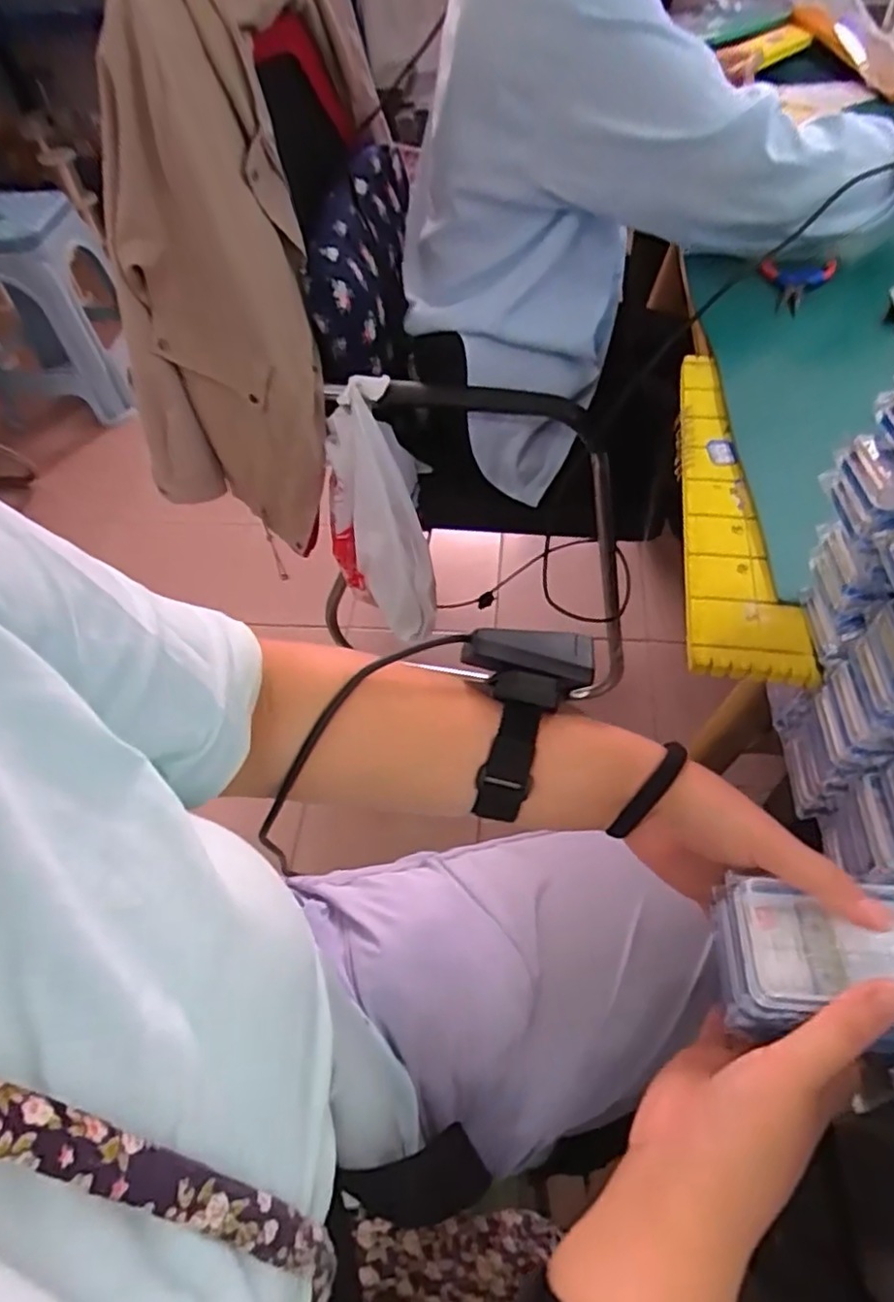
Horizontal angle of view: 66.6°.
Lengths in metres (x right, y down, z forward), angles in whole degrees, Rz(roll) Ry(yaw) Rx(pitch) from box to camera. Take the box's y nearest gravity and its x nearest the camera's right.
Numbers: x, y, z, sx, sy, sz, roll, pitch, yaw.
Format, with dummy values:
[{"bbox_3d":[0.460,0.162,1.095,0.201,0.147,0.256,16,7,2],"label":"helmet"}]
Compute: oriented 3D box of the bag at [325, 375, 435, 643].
[{"bbox_3d":[-0.101,-0.201,0.998,0.144,0.370,0.111,-13,27,-6],"label":"bag"}]

